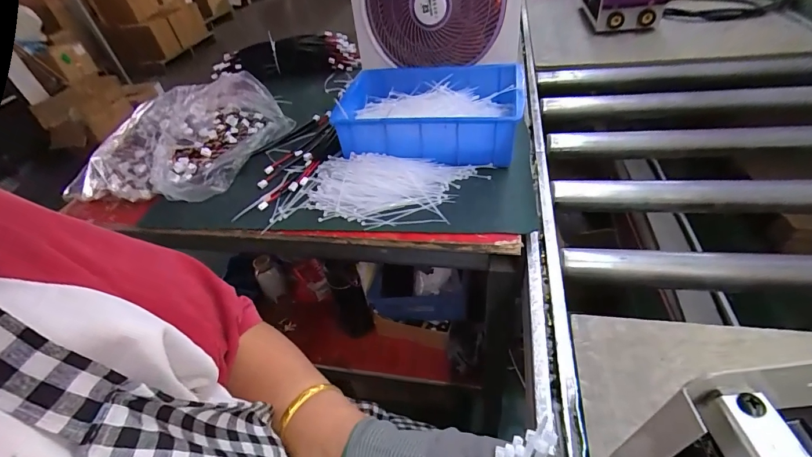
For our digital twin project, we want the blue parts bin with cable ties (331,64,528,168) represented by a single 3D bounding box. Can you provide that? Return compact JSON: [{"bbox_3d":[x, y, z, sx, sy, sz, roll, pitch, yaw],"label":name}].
[{"bbox_3d":[0.037,-0.193,0.649,0.302,0.095,0.207,8,44,16],"label":"blue parts bin with cable ties"}]

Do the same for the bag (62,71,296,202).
[{"bbox_3d":[-0.363,-0.181,0.691,0.235,0.081,0.286,12,46,20],"label":"bag"}]

